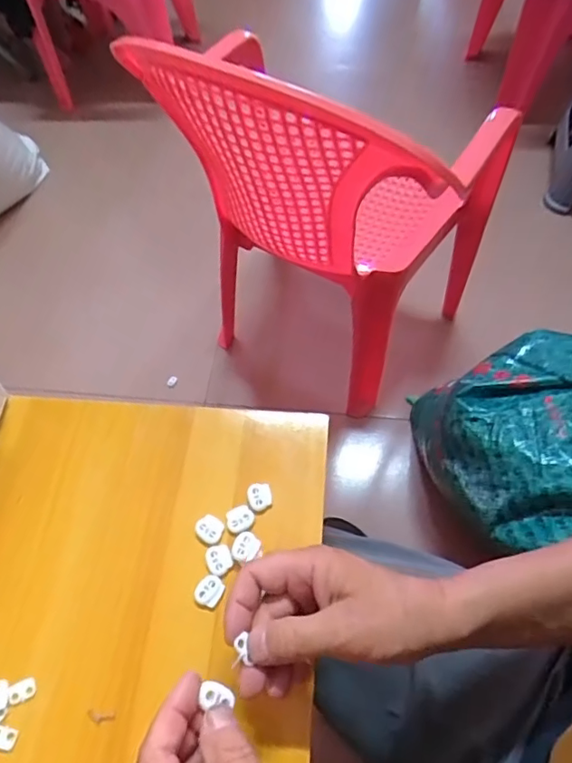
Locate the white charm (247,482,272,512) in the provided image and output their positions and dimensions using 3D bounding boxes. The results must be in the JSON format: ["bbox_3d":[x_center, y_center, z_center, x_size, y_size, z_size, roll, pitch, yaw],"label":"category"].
[{"bbox_3d":[-0.022,0.094,0.434,0.019,0.004,0.022,-10,60,-2],"label":"white charm"}]

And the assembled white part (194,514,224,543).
[{"bbox_3d":[-0.061,0.118,0.424,0.021,0.007,0.019,30,66,19],"label":"assembled white part"}]

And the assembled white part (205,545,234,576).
[{"bbox_3d":[-0.052,0.138,0.410,0.019,0.004,0.021,-23,61,-10],"label":"assembled white part"}]

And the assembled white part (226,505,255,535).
[{"bbox_3d":[-0.036,0.110,0.425,0.022,0.004,0.021,-24,61,-10],"label":"assembled white part"}]

